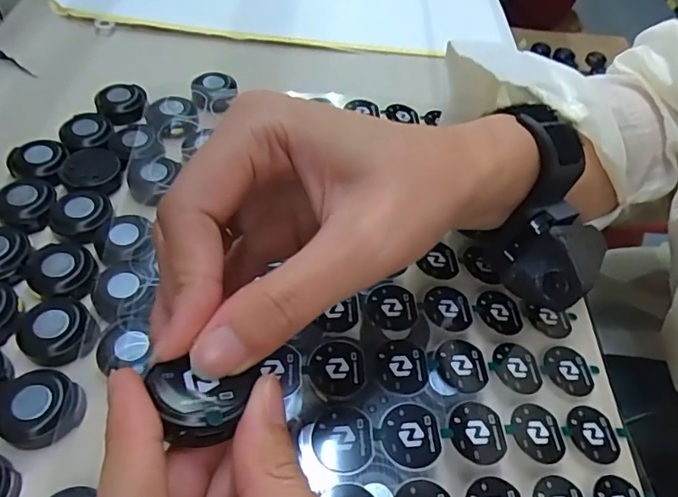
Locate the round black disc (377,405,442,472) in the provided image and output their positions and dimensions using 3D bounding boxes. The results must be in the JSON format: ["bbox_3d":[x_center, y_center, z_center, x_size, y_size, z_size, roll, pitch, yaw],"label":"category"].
[{"bbox_3d":[0.028,0.074,0.200,0.024,0.004,0.025,4,51,-4],"label":"round black disc"}]

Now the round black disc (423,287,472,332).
[{"bbox_3d":[0.052,0.029,0.239,0.023,0.004,0.022,6,54,-8],"label":"round black disc"}]

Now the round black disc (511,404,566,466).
[{"bbox_3d":[0.083,0.077,0.210,0.021,0.006,0.023,4,51,-4],"label":"round black disc"}]

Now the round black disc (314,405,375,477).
[{"bbox_3d":[0.002,0.075,0.198,0.023,0.004,0.024,4,51,-4],"label":"round black disc"}]

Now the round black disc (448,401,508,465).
[{"bbox_3d":[0.056,0.074,0.204,0.022,0.004,0.024,4,51,-4],"label":"round black disc"}]

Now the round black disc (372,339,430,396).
[{"bbox_3d":[0.027,0.051,0.217,0.024,0.004,0.024,4,51,-4],"label":"round black disc"}]

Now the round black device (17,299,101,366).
[{"bbox_3d":[-0.125,0.036,0.222,0.029,0.013,0.030,4,51,-4],"label":"round black device"}]

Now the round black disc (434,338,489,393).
[{"bbox_3d":[0.054,0.051,0.220,0.022,0.004,0.023,4,51,-4],"label":"round black disc"}]

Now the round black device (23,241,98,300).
[{"bbox_3d":[-0.135,0.010,0.240,0.033,0.012,0.027,24,52,12],"label":"round black device"}]

